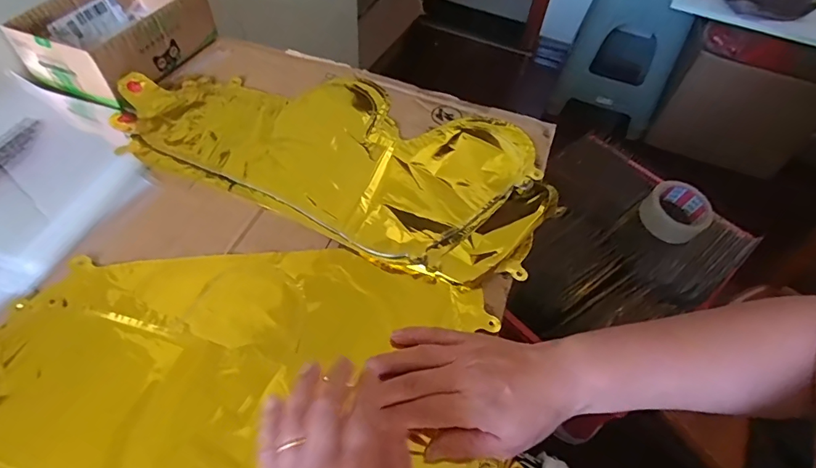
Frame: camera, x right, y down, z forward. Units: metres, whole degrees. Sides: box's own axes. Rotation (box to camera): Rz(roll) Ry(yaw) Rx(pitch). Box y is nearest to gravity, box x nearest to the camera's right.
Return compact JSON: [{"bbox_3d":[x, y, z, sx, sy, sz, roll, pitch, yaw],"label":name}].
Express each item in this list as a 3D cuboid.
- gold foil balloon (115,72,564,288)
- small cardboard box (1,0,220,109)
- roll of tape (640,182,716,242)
[{"bbox_3d":[-0.076,-0.099,0.495,0.455,0.021,0.225,18,54,12],"label":"gold foil balloon"},{"bbox_3d":[-0.348,-0.247,0.565,0.147,0.067,0.187,17,53,11],"label":"small cardboard box"},{"bbox_3d":[0.448,-0.036,0.773,0.100,0.045,0.098,39,60,22],"label":"roll of tape"}]

